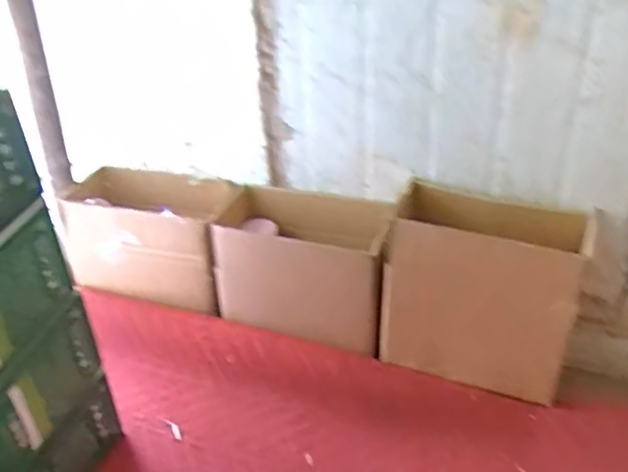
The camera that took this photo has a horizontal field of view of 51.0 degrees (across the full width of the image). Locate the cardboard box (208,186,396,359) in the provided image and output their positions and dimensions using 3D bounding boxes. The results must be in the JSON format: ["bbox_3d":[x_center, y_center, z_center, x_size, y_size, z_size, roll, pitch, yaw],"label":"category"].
[{"bbox_3d":[-0.013,0.038,1.077,0.279,0.168,0.199,6,35,14],"label":"cardboard box"}]

